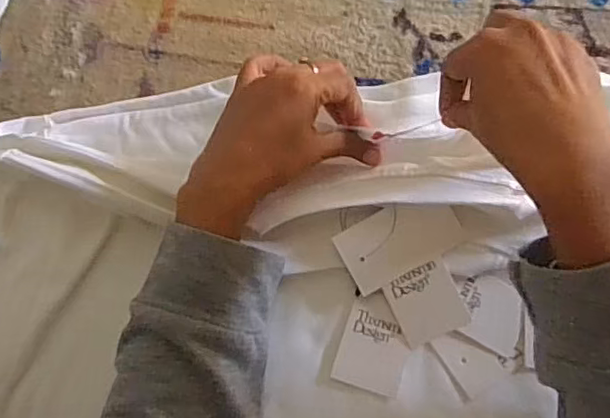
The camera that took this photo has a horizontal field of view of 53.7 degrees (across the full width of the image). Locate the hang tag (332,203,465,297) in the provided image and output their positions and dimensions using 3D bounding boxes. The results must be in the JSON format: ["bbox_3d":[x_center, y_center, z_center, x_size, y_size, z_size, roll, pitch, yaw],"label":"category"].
[{"bbox_3d":[0.064,0.021,0.409,0.079,0.004,0.045,-28,86,3],"label":"hang tag"}]

